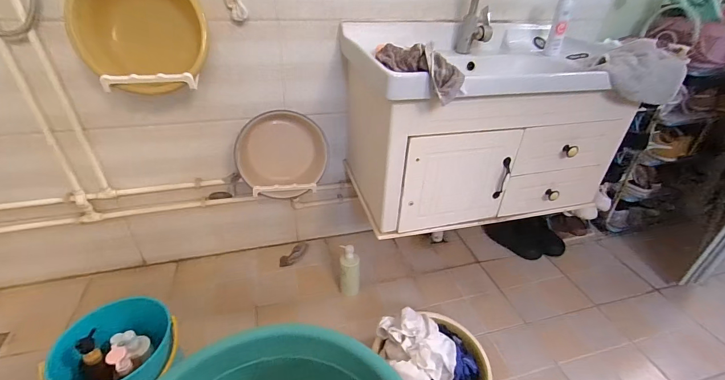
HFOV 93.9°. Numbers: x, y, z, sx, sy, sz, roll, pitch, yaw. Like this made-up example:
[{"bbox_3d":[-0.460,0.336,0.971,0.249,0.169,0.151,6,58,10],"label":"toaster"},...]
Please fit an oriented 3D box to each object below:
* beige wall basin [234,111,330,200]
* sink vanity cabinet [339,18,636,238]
[{"bbox_3d":[-0.258,-0.112,1.093,0.289,0.270,0.105,-3,21,-3],"label":"beige wall basin"},{"bbox_3d":[0.374,-0.221,1.084,0.800,0.497,0.477,-8,36,-15],"label":"sink vanity cabinet"}]

